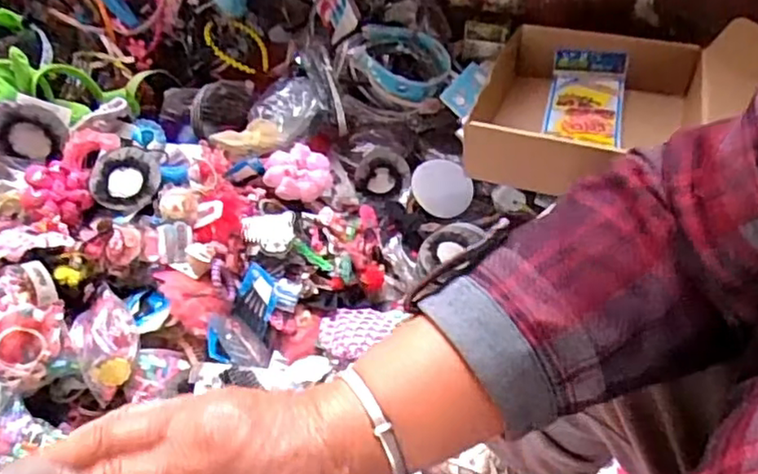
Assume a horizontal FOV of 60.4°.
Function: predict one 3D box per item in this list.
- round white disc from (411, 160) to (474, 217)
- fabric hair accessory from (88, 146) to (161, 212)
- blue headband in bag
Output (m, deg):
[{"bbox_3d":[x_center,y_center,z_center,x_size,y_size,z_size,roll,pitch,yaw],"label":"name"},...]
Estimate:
[{"bbox_3d":[0.093,-0.073,0.956,0.089,0.008,0.086,4,79,-18],"label":"round white disc"},{"bbox_3d":[-0.350,-0.079,0.899,0.091,0.033,0.102,-14,51,-10],"label":"fabric hair accessory"},{"bbox_3d":[0.036,-0.284,1.038,0.166,0.056,0.144,0,50,2],"label":"blue headband in bag"}]

